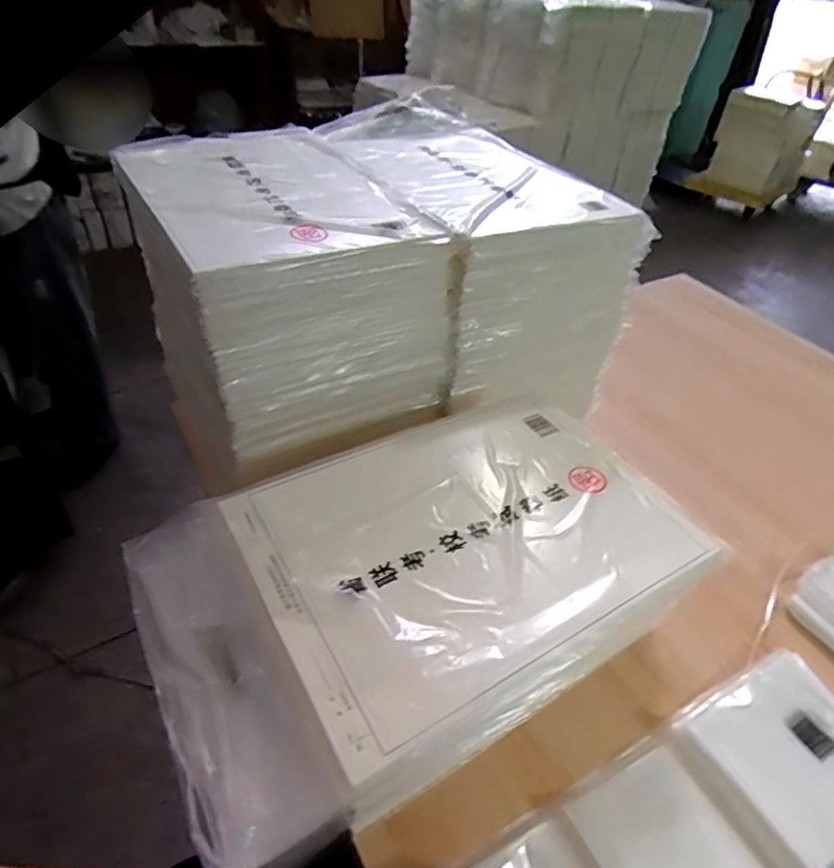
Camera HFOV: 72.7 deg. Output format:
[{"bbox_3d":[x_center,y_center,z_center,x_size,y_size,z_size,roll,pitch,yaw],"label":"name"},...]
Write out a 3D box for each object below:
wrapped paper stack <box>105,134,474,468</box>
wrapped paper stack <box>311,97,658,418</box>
[{"bbox_3d":[-0.195,-0.224,0.776,0.289,0.239,0.473,-19,48,-25],"label":"wrapped paper stack"},{"bbox_3d":[0.075,-0.281,0.848,0.284,0.270,0.452,-17,47,-23],"label":"wrapped paper stack"}]

